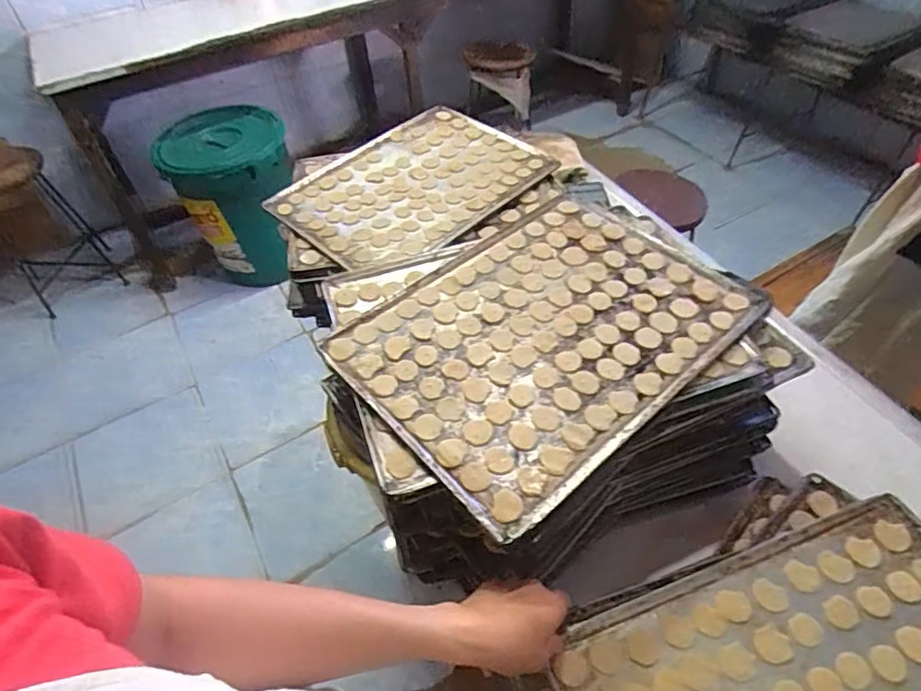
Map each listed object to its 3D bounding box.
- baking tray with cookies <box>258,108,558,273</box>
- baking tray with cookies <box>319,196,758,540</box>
[{"bbox_3d":[-0.081,-0.305,1.038,0.344,0.029,0.462,35,57,29],"label":"baking tray with cookies"},{"bbox_3d":[0.102,-0.026,0.680,0.443,0.016,0.324,-33,54,-26],"label":"baking tray with cookies"}]

